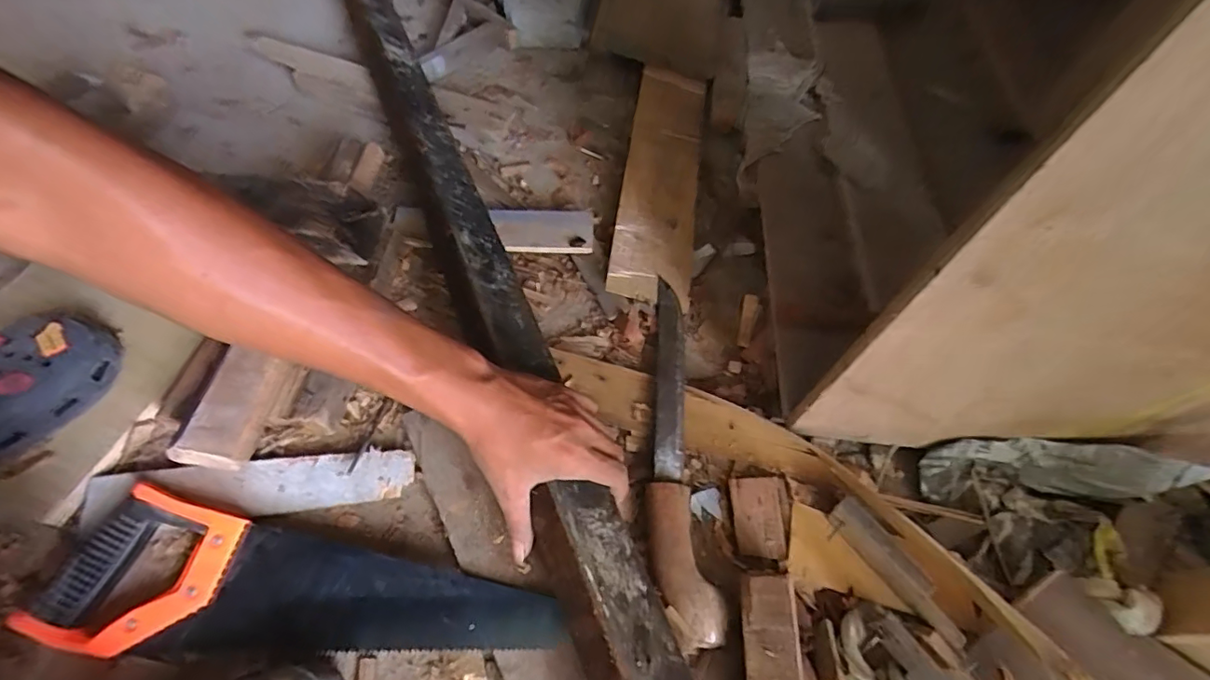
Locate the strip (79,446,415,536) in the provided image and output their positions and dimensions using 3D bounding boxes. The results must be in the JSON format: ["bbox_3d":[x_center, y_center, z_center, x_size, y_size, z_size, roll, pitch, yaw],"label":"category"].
[{"bbox_3d":[-0.308,0.130,0.477,0.261,0.009,0.050,-3,68,-10],"label":"strip"}]

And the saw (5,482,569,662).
[{"bbox_3d":[-0.231,0.202,0.426,0.389,0.025,0.106,8,60,2],"label":"saw"}]

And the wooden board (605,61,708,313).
[{"bbox_3d":[0.076,-0.218,0.708,0.097,0.029,0.397,8,60,2],"label":"wooden board"}]

